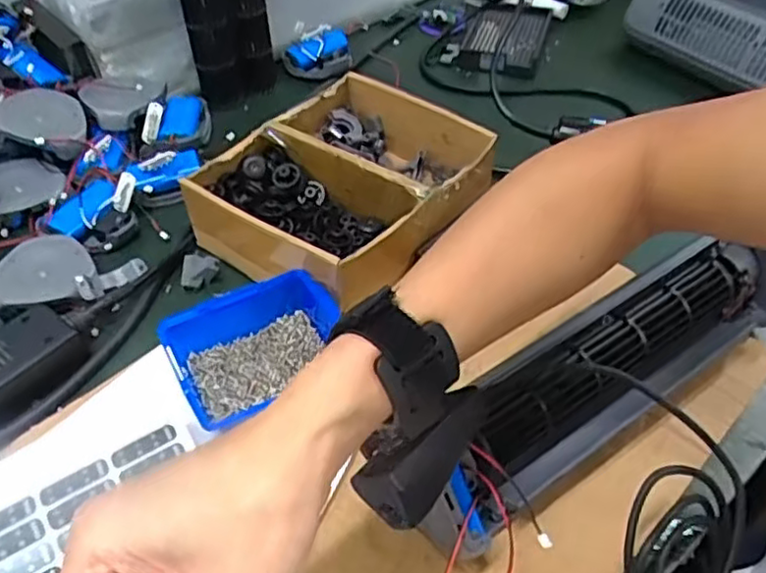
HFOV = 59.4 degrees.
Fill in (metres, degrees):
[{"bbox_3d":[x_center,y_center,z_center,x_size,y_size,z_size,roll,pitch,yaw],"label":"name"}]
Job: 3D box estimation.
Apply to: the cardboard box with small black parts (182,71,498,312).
[{"bbox_3d":[-0.033,-0.089,0.568,0.170,0.063,0.209,28,53,25],"label":"cardboard box with small black parts"}]

